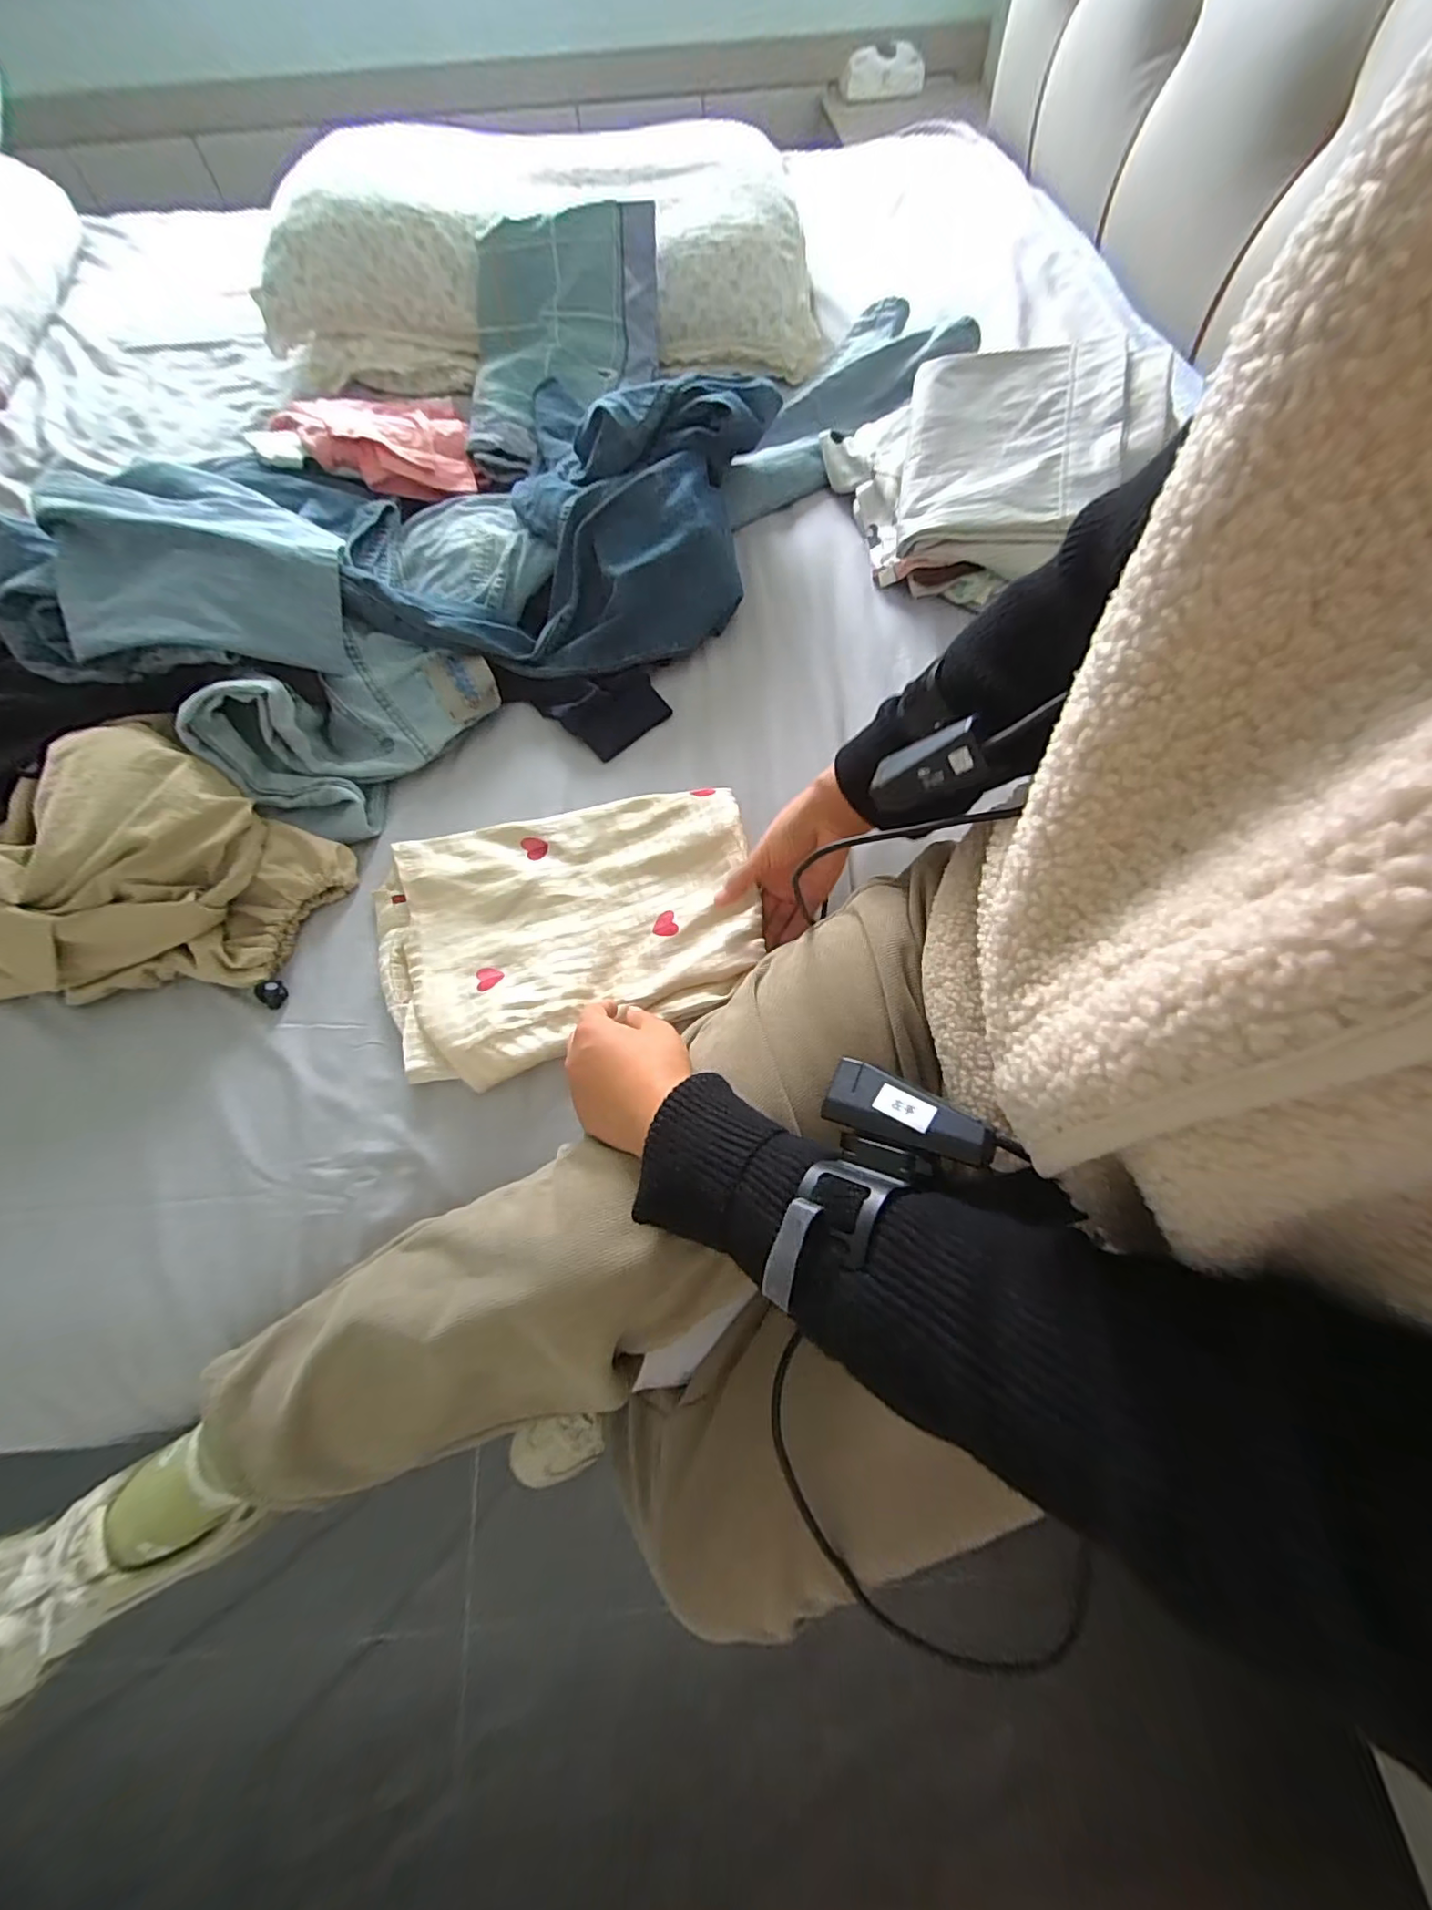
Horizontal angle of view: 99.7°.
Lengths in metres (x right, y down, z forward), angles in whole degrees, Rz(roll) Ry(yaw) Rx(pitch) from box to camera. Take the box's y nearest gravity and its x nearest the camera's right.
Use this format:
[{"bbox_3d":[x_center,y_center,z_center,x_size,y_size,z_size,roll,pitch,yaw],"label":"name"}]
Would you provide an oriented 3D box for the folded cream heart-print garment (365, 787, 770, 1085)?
[{"bbox_3d":[-0.126,-0.029,0.511,0.314,0.022,0.231,-12,66,-3],"label":"folded cream heart-print garment"}]

